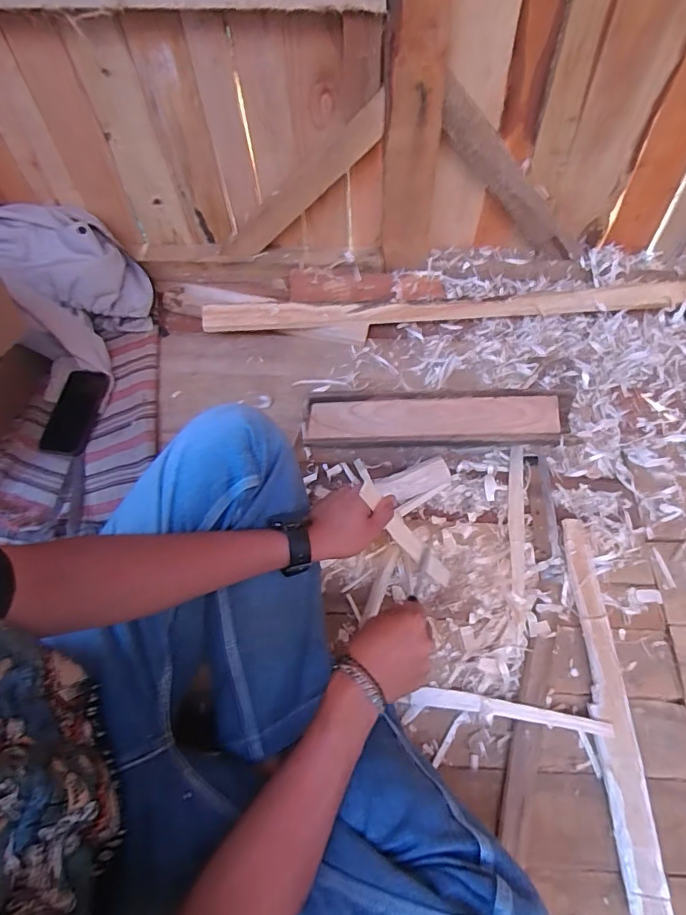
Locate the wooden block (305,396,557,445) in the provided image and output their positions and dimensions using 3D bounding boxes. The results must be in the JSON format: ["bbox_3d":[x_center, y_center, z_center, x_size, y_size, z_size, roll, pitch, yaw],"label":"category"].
[{"bbox_3d":[0.139,-0.056,0.809,0.383,0.050,0.068,-2,81,2],"label":"wooden block"}]

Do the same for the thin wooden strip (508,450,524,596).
[{"bbox_3d":[0.258,0.088,0.756,0.020,0.006,0.235,7,61,6],"label":"thin wooden strip"}]

